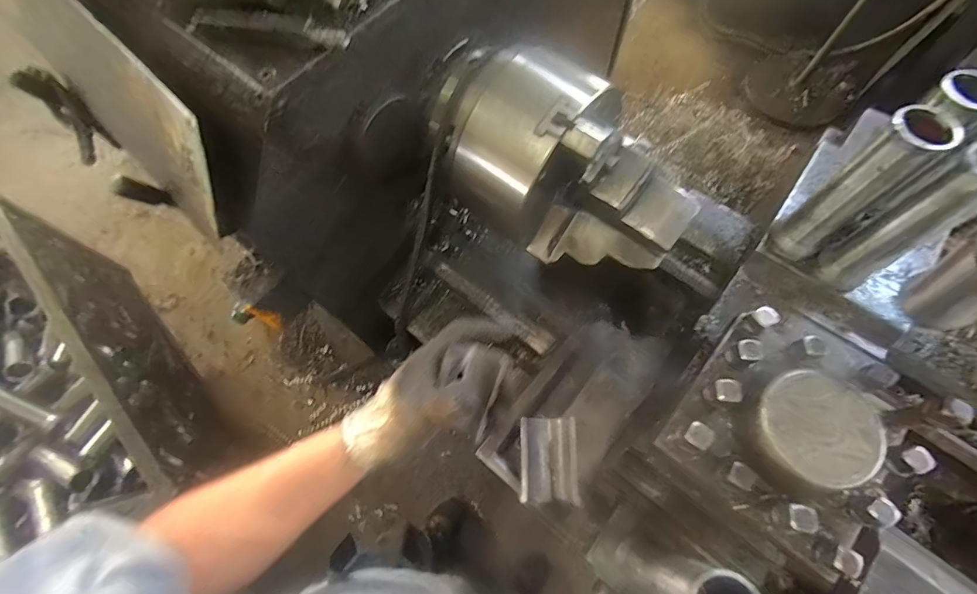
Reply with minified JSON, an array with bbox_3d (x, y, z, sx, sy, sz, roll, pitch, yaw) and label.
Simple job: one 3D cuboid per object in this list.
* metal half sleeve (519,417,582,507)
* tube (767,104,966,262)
[{"bbox_3d":[0.069,0.191,0.501,0.063,0.036,0.091,0,68,2],"label":"metal half sleeve"},{"bbox_3d":[0.392,-0.114,0.463,0.060,0.192,0.054,-41,72,-14],"label":"tube"}]

